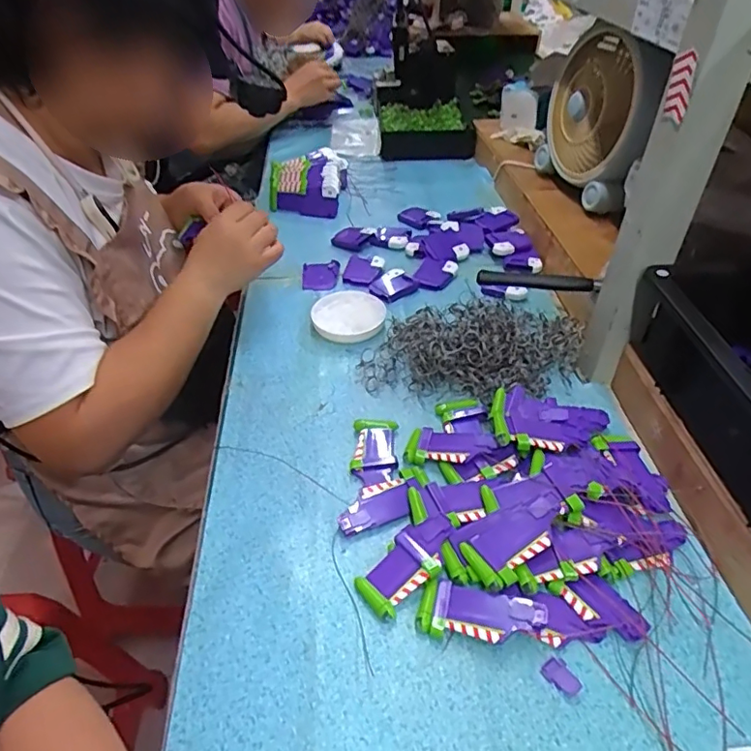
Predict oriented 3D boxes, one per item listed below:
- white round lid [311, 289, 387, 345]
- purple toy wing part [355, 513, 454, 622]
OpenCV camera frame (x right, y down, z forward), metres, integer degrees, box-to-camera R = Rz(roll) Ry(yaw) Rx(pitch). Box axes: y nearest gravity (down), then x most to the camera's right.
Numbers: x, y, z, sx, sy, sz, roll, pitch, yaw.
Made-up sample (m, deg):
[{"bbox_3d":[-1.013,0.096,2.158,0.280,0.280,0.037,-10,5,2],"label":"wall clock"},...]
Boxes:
[{"bbox_3d":[-0.033,-0.073,0.686,0.089,0.022,0.098,3,42,3],"label":"white round lid"},{"bbox_3d":[0.026,0.147,0.435,0.042,0.009,0.089,33,67,32],"label":"purple toy wing part"}]

